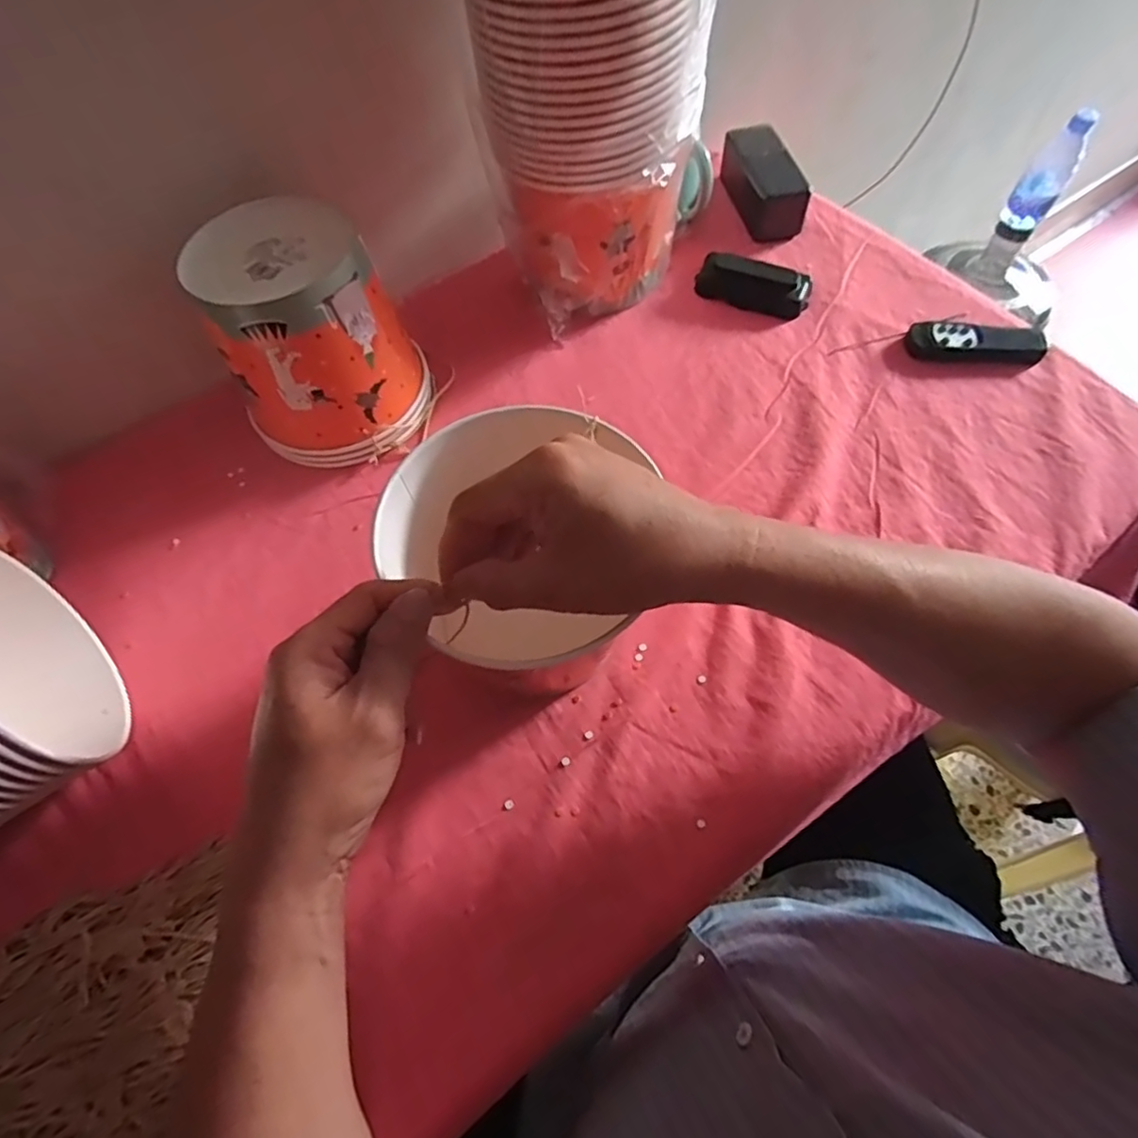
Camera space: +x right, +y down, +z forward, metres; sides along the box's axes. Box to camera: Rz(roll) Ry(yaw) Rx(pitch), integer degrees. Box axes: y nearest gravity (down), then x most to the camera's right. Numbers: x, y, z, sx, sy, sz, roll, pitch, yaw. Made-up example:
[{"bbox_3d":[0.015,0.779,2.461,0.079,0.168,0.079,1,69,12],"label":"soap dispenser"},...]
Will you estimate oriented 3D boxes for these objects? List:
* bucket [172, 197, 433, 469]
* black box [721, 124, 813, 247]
[{"bbox_3d":[-0.204,-0.188,0.504,0.141,0.147,0.147,-1,63,2],"label":"bucket"},{"bbox_3d":[0.204,-0.410,0.652,0.055,0.045,0.133,-9,63,-2],"label":"black box"}]

